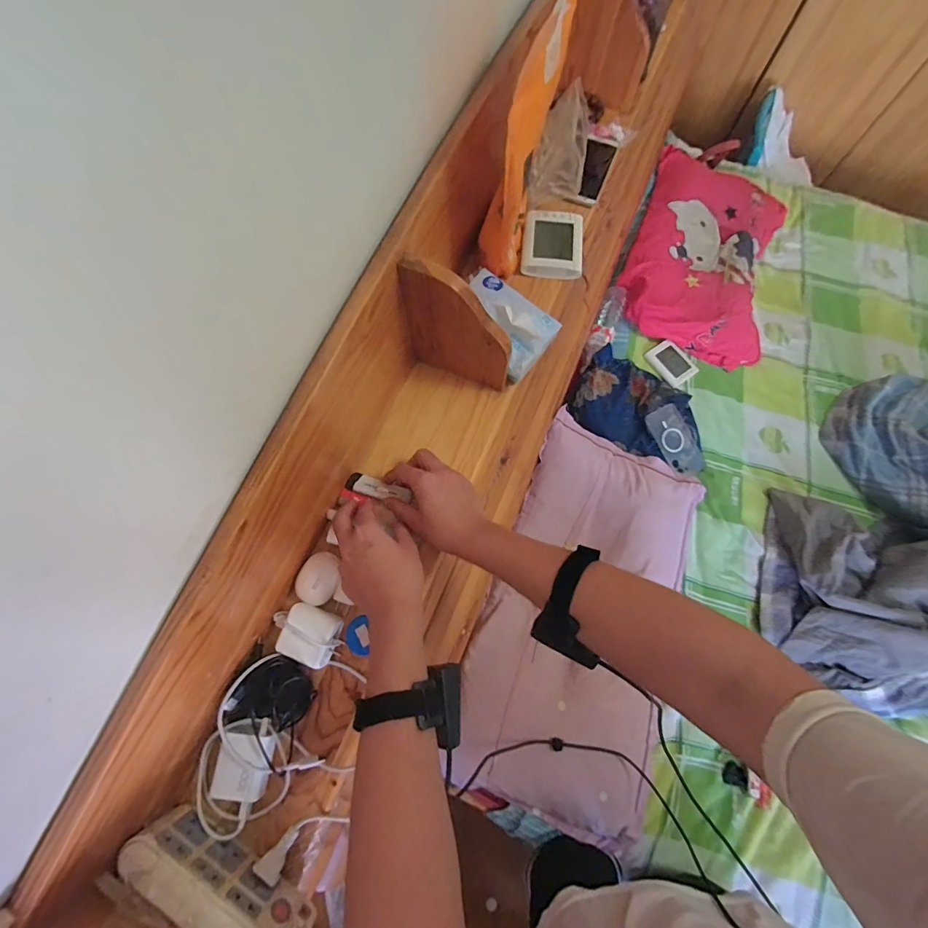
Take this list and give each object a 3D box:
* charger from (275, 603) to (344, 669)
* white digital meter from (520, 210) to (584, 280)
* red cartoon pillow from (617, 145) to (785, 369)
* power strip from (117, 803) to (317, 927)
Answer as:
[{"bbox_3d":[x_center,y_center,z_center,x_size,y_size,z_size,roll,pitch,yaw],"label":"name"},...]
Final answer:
[{"bbox_3d":[-0.170,0.188,0.465,0.058,0.031,0.054,19,72,6],"label":"charger"},{"bbox_3d":[0.138,-0.341,0.657,0.091,0.022,0.116,7,71,2],"label":"white digital meter"},{"bbox_3d":[0.666,-0.580,1.147,0.399,0.094,0.623,20,72,6],"label":"red cartoon pillow"},{"bbox_3d":[-0.217,0.380,0.380,0.171,0.068,0.032,31,74,9],"label":"power strip"}]

